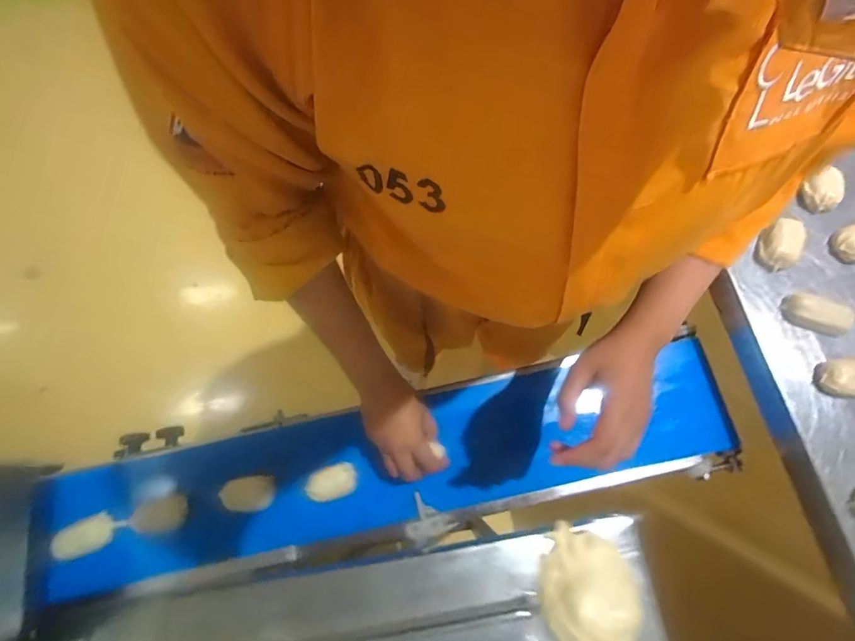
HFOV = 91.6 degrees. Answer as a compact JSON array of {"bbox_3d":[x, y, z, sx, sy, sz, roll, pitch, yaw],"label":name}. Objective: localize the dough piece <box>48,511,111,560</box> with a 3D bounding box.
[{"bbox_3d":[-0.437,0.275,0.528,0.074,0.020,0.045,-25,74,-7],"label":"dough piece"}]

